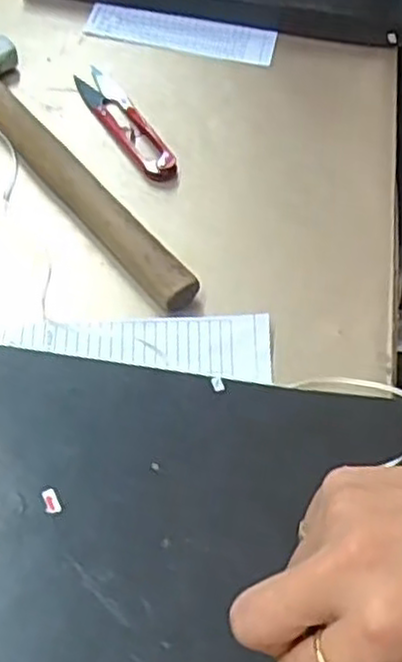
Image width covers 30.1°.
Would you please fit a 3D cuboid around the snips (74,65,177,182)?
[{"bbox_3d":[-0.052,-0.143,0.509,0.027,0.010,0.117,-25,61,-21],"label":"snips"}]

